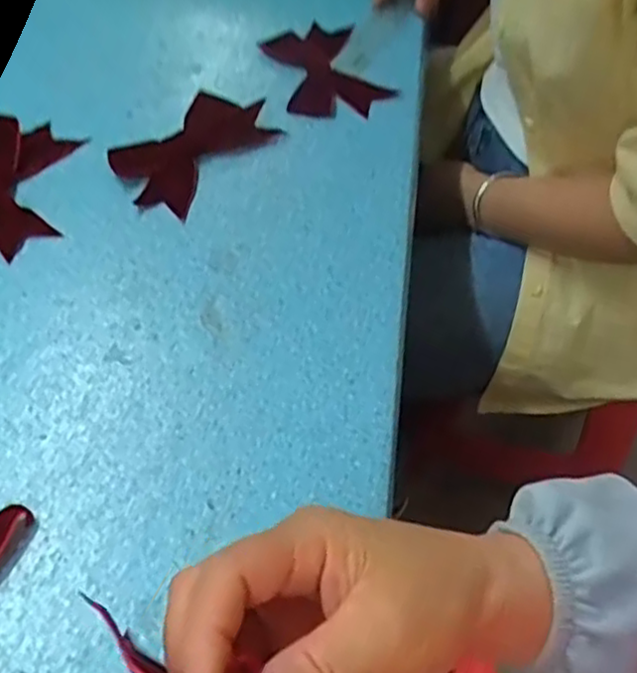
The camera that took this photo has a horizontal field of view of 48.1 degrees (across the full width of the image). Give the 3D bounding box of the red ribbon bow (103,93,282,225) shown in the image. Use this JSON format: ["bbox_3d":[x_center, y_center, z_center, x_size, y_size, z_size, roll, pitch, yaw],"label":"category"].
[{"bbox_3d":[-0.100,-0.153,0.567,0.089,0.012,0.138,30,57,20],"label":"red ribbon bow"}]

